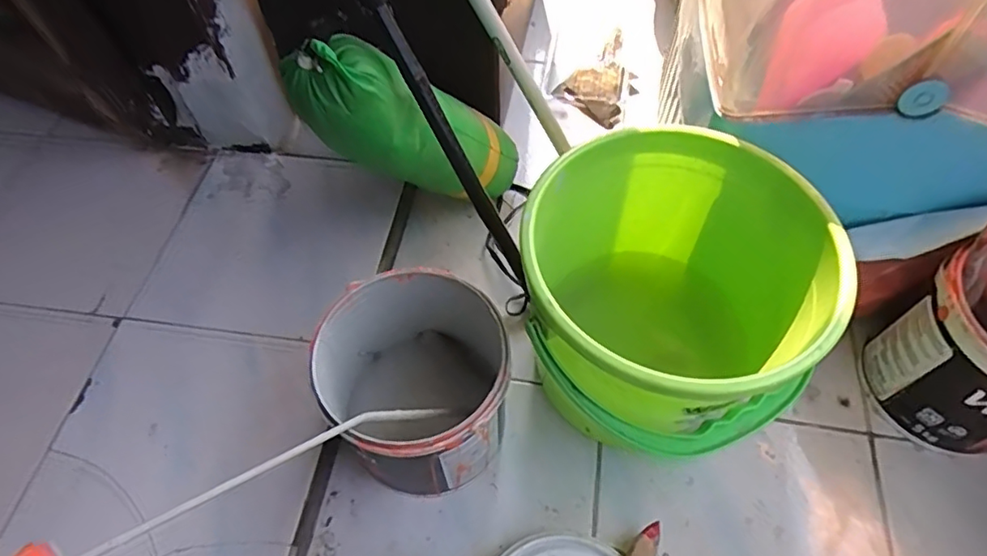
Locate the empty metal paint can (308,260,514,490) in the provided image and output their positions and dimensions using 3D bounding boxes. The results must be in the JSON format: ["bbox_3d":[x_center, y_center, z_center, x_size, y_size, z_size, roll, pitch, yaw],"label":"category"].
[{"bbox_3d":[-0.070,0.113,0.598,0.165,0.188,0.172,-1,57,2],"label":"empty metal paint can"}]

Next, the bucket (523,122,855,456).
[{"bbox_3d":[0.167,0.049,0.621,0.259,0.290,0.276,-1,57,2],"label":"bucket"}]

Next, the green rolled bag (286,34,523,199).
[{"bbox_3d":[-0.082,-0.164,0.687,0.111,0.344,0.097,-45,58,22],"label":"green rolled bag"}]

